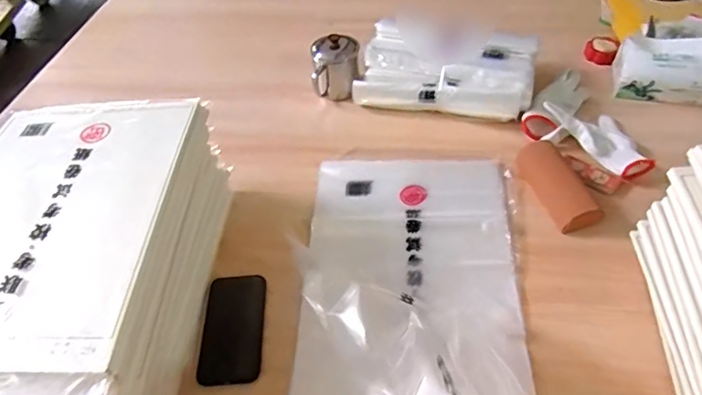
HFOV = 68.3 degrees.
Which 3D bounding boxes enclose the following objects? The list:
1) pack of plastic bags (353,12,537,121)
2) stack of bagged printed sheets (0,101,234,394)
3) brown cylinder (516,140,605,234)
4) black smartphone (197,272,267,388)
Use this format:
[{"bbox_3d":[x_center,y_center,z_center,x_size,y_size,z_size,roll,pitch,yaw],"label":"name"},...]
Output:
[{"bbox_3d":[0.170,-0.227,0.938,0.302,0.102,0.156,9,50,13],"label":"pack of plastic bags"},{"bbox_3d":[-0.337,0.104,0.619,0.277,0.178,0.475,-1,48,4],"label":"stack of bagged printed sheets"},{"bbox_3d":[0.311,-0.019,0.785,0.067,0.033,0.168,-15,49,-8],"label":"brown cylinder"},{"bbox_3d":[-0.155,0.171,0.681,0.079,0.016,0.146,-4,48,2],"label":"black smartphone"}]

